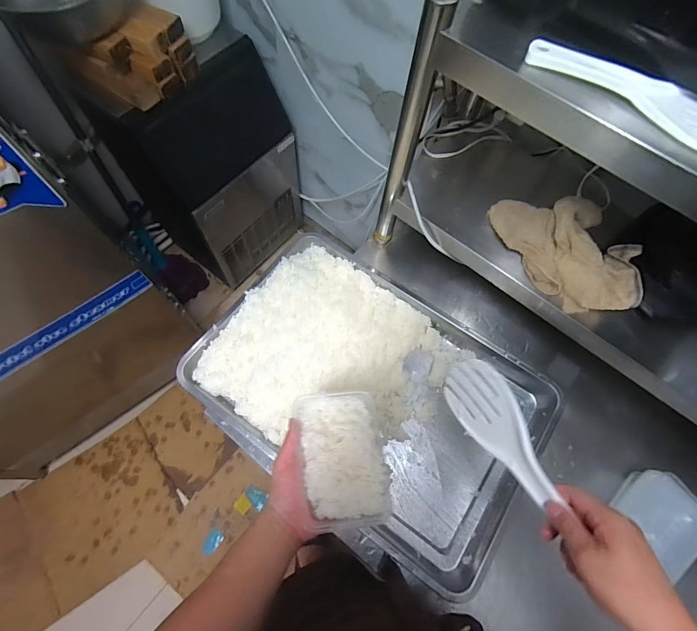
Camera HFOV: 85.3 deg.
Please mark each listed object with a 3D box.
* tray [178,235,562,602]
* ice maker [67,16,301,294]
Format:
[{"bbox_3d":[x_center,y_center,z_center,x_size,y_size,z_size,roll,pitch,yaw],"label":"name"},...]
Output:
[{"bbox_3d":[0.037,0.129,0.676,0.584,0.065,0.388,34,70,12],"label":"tray"},{"bbox_3d":[-0.554,-0.584,1.444,0.538,0.773,0.490,35,70,12],"label":"ice maker"}]

